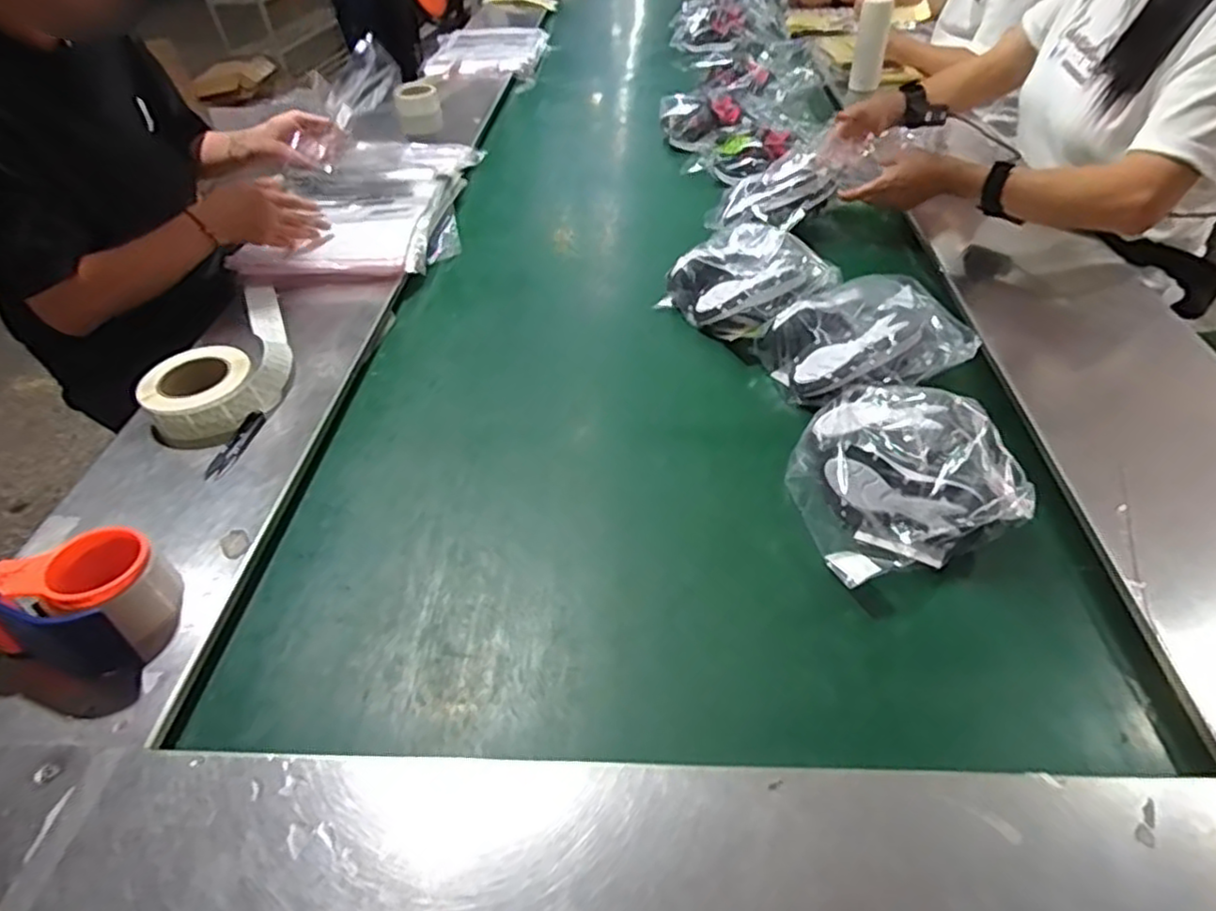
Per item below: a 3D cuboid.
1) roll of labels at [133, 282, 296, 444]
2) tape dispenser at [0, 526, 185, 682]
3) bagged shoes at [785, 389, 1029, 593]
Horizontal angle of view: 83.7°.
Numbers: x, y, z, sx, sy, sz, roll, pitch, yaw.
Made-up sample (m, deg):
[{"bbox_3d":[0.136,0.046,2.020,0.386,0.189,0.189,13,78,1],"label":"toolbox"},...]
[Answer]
[{"bbox_3d":[-0.496,-0.136,0.867,0.164,0.041,0.344,-20,46,-14],"label":"roll of labels"},{"bbox_3d":[-0.448,0.122,0.587,0.124,0.088,0.104,8,46,14],"label":"tape dispenser"},{"bbox_3d":[0.270,0.011,0.655,0.165,0.089,0.198,-10,44,-4],"label":"bagged shoes"}]

